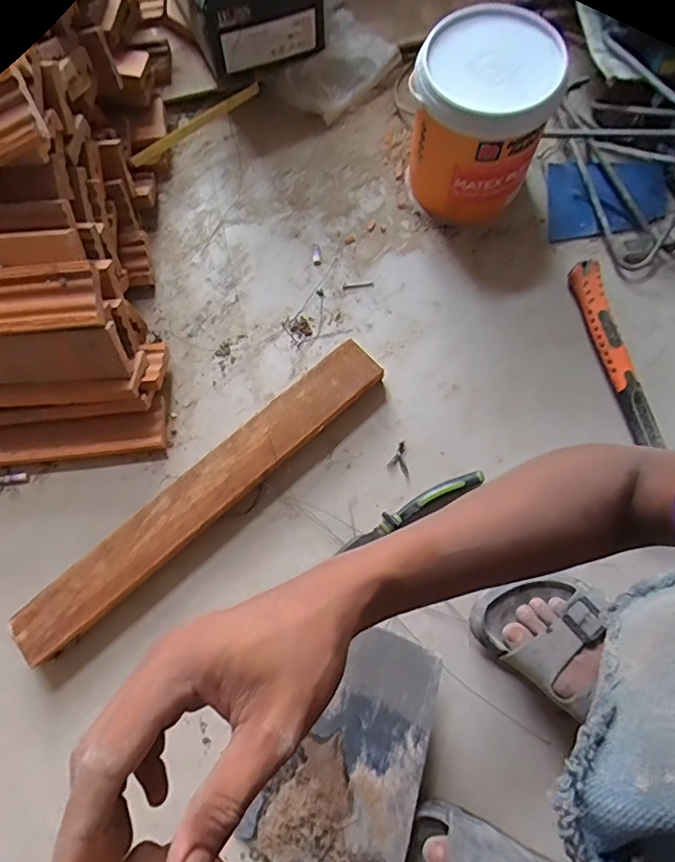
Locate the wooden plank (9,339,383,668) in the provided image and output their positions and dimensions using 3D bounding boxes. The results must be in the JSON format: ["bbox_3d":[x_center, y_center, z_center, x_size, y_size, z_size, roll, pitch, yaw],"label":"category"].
[{"bbox_3d":[-0.142,0.069,0.580,0.460,0.049,0.061,-40,77,-8],"label":"wooden plank"}]

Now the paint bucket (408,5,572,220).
[{"bbox_3d":[0.159,-0.352,0.610,0.145,0.194,0.137,0,74,1],"label":"paint bucket"}]

